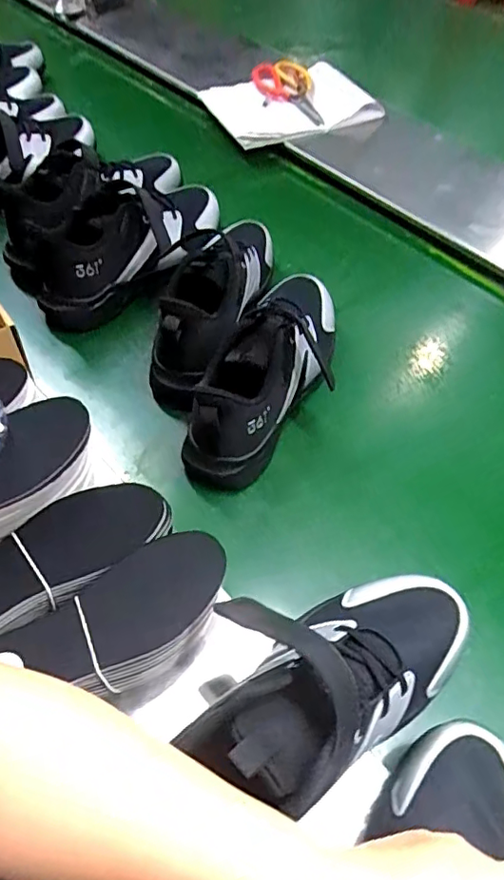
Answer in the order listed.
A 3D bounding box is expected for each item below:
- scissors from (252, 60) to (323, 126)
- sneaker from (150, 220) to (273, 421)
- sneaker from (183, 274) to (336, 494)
[{"bbox_3d":[0.054,-0.573,0.920,0.093,0.022,0.167,-8,64,-3],"label":"scissors"},{"bbox_3d":[-0.037,-0.164,0.620,0.089,0.114,0.270,15,56,8],"label":"sneaker"},{"bbox_3d":[0.019,-0.084,0.578,0.092,0.115,0.274,22,57,13],"label":"sneaker"}]

